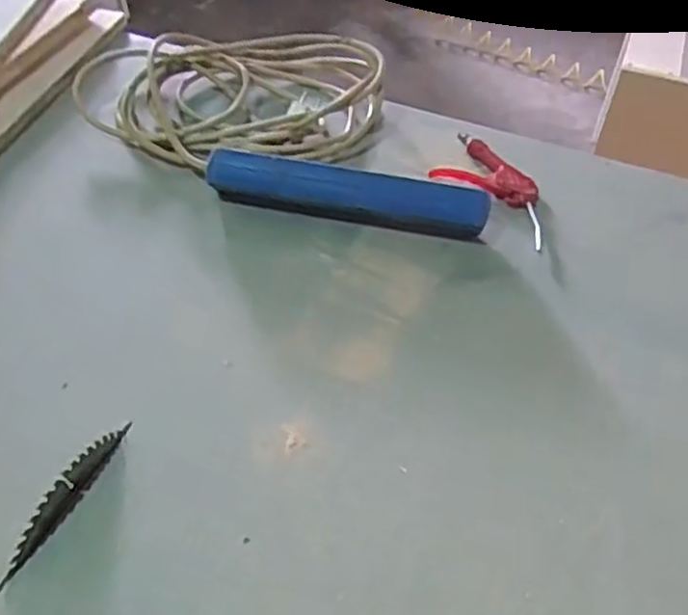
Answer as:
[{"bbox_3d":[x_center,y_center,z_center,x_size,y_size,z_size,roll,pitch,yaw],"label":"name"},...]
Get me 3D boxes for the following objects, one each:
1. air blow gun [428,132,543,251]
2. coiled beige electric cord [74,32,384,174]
[{"bbox_3d":[0.186,-0.144,0.873,0.105,0.021,0.199,-29,53,-30],"label":"air blow gun"},{"bbox_3d":[-0.117,-0.284,0.940,0.310,0.075,0.326,3,44,-3],"label":"coiled beige electric cord"}]

